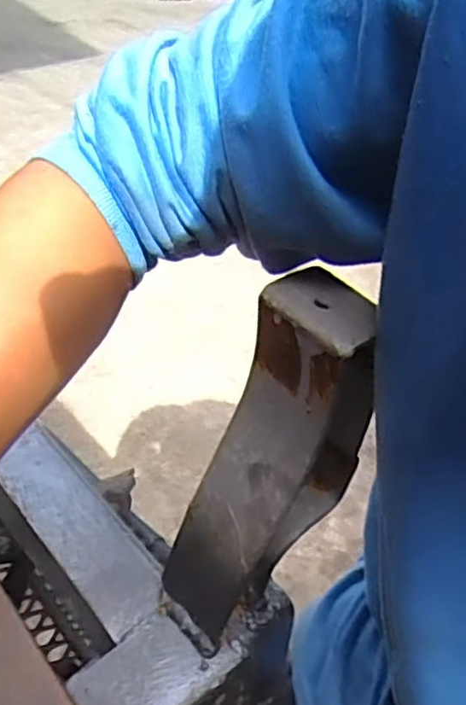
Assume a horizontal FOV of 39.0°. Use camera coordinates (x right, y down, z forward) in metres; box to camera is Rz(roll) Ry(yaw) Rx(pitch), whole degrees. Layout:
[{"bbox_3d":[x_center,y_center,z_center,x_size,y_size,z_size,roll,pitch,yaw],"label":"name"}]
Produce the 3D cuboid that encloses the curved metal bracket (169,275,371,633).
[{"bbox_3d":[0.019,0.055,0.321,0.095,0.177,0.058,-16,46,-21],"label":"curved metal bracket"}]

